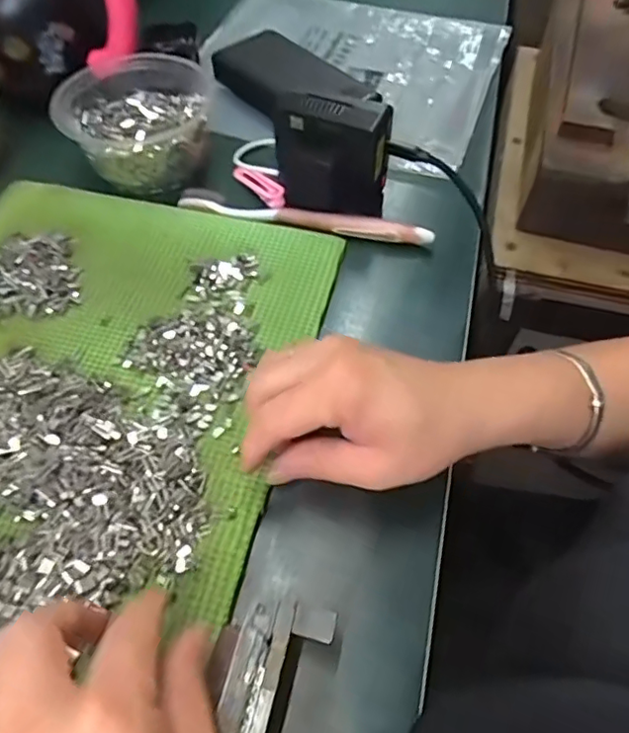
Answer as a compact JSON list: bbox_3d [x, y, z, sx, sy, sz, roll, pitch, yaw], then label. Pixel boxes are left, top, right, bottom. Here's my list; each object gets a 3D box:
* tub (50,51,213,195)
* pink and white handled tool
[{"bbox_3d":[-0.134,-0.190,0.437,0.105,0.046,0.114,-1,57,-1],"label":"tub"},{"bbox_3d":[-0.007,-0.109,0.409,0.180,0.013,0.013,10,57,6],"label":"pink and white handled tool"}]

